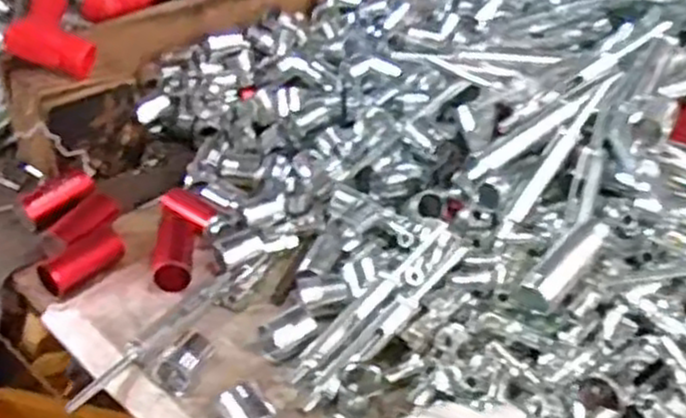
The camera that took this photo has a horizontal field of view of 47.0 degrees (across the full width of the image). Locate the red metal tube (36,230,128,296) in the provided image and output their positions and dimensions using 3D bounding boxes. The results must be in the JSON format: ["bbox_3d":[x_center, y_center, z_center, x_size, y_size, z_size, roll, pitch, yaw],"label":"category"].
[{"bbox_3d":[-0.197,0.038,0.598,0.030,0.030,0.060,29,45,34],"label":"red metal tube"}]

